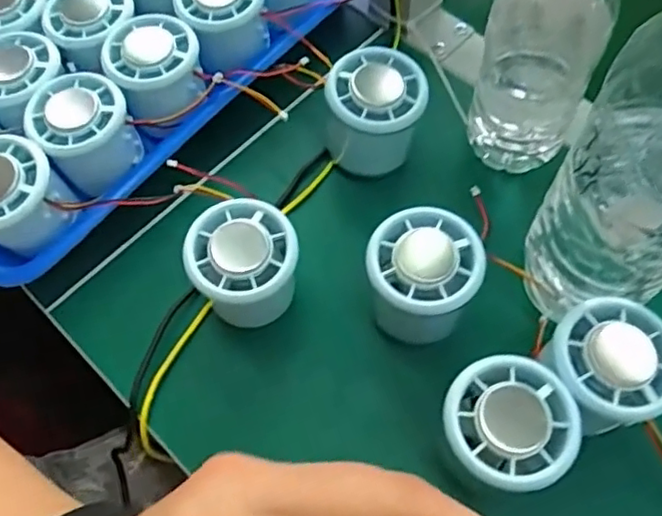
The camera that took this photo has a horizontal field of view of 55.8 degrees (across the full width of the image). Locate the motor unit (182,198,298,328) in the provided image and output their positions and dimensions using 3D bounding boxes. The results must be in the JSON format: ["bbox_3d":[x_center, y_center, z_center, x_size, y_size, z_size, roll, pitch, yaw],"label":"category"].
[{"bbox_3d":[-0.044,0.007,0.334,0.056,0.058,0.057,-11,63,-3],"label":"motor unit"}]

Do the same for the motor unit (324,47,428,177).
[{"bbox_3d":[0.025,-0.083,0.371,0.058,0.062,0.054,3,63,4],"label":"motor unit"}]

